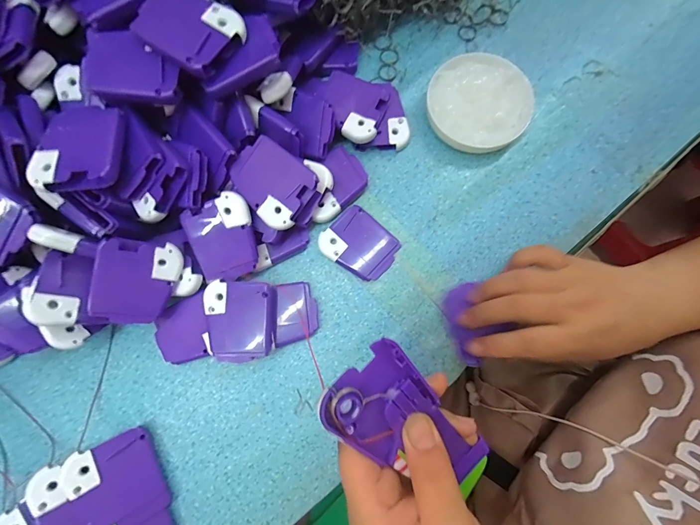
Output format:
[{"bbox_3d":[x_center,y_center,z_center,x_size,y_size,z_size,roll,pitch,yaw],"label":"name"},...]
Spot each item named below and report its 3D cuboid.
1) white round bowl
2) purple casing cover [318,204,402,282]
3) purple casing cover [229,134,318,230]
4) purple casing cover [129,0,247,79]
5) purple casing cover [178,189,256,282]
[{"bbox_3d":[0.114,-0.142,0.289,0.088,0.026,0.088,0,80,1],"label":"white round bowl"},{"bbox_3d":[0.009,-0.015,0.279,0.060,0.006,0.051,42,83,7],"label":"purple casing cover"},{"bbox_3d":[-0.061,-0.061,0.246,0.062,0.015,0.050,36,82,7],"label":"purple casing cover"},{"bbox_3d":[-0.110,-0.158,0.216,0.065,0.009,0.053,27,81,5],"label":"purple casing cover"},{"bbox_3d":[-0.098,-0.018,0.251,0.052,0.007,0.061,-19,101,7],"label":"purple casing cover"}]

